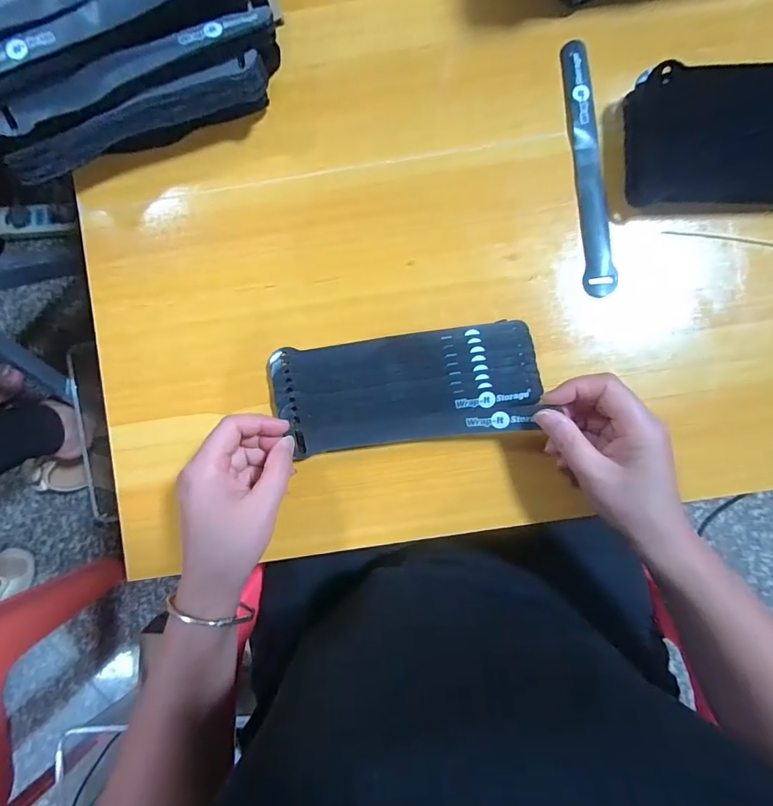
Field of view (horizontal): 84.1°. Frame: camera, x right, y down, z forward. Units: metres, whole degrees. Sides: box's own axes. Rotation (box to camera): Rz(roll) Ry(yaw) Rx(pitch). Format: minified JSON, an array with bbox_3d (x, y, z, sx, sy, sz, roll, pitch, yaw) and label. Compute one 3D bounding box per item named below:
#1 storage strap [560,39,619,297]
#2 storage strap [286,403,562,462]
[{"bbox_3d":[0.160,-0.187,0.337,0.026,0.004,0.203,-3,89,1],"label":"storage strap"},{"bbox_3d":[0.024,0.021,0.314,0.192,0.010,0.028,-4,85,10],"label":"storage strap"}]

